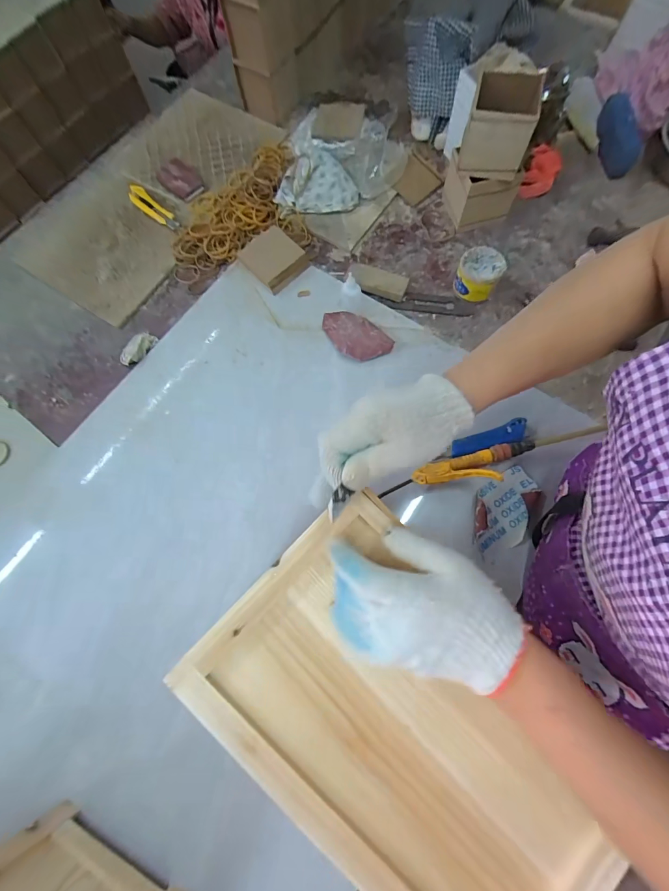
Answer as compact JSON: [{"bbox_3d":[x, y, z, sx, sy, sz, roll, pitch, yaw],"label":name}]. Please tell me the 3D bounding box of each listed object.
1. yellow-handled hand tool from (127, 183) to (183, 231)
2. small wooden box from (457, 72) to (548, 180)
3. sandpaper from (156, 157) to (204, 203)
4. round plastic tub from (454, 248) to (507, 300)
[{"bbox_3d":[-0.382,-0.502,0.772,0.154,0.016,0.036,40,79,14],"label":"yellow-handled hand tool"},{"bbox_3d":[0.275,-0.532,0.607,0.107,0.106,0.109,16,74,8],"label":"small wooden box"},{"bbox_3d":[-0.339,-0.585,0.798,0.077,0.025,0.107,-33,74,-7],"label":"sandpaper"},{"bbox_3d":[0.261,-0.309,0.668,0.074,0.059,0.075,-1,73,3],"label":"round plastic tub"}]

